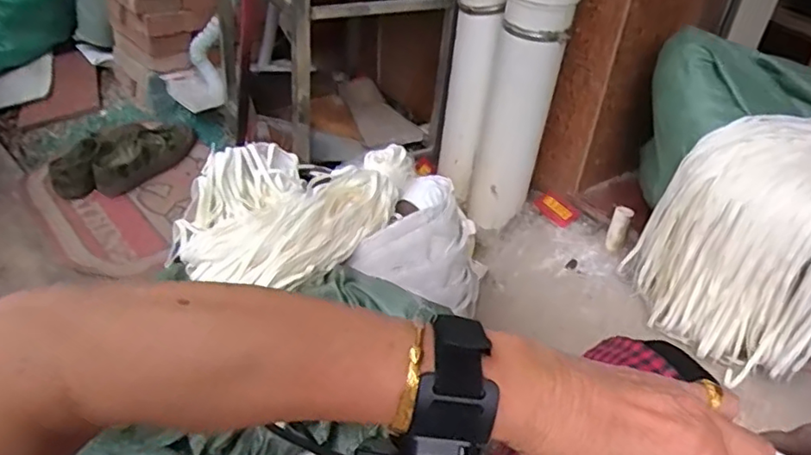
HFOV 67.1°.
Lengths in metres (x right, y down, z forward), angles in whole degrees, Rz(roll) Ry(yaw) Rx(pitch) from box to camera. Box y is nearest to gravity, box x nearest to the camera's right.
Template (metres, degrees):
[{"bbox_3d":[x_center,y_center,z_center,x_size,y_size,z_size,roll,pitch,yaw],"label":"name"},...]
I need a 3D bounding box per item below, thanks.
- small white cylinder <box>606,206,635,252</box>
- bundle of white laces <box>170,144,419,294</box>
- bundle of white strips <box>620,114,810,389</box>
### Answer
[{"bbox_3d":[0.379,0.004,1.086,0.031,0.080,0.028,19,12,17],"label":"small white cylinder"},{"bbox_3d":[-0.132,-0.047,0.845,0.211,0.080,0.366,29,45,28],"label":"bundle of white laces"},{"bbox_3d":[0.549,-0.001,0.902,0.318,0.292,0.269,-22,46,-29],"label":"bundle of white strips"}]

